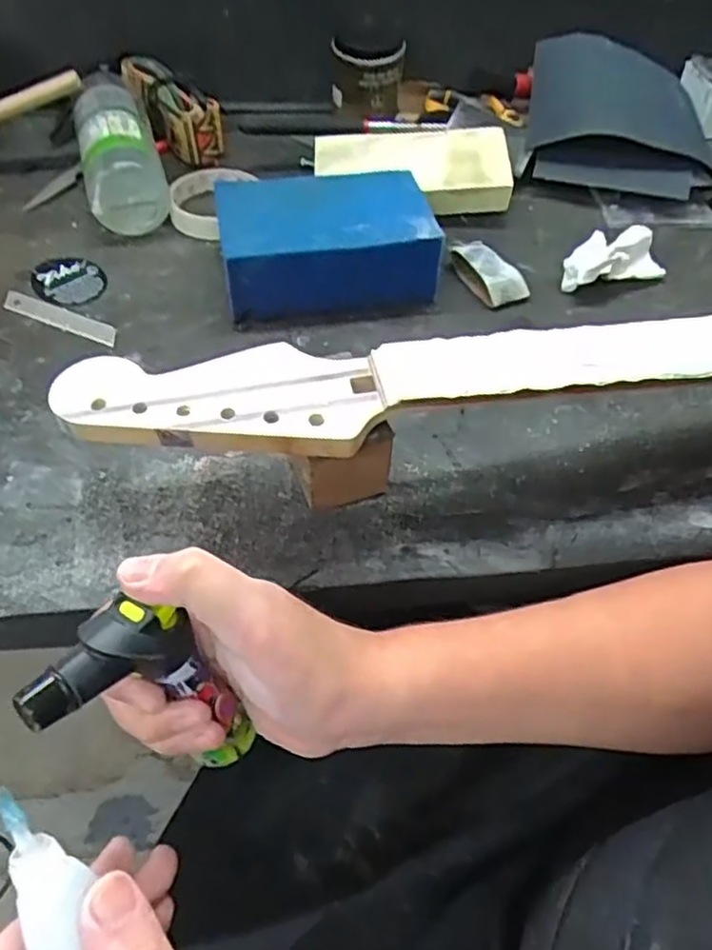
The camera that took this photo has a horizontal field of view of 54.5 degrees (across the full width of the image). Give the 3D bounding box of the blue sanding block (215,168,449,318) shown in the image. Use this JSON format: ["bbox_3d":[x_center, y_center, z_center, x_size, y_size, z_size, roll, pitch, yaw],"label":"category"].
[{"bbox_3d":[-0.024,-0.183,0.541,0.158,0.063,0.115,-7,51,-9],"label":"blue sanding block"}]

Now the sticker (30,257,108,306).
[{"bbox_3d":[-0.228,-0.156,0.550,0.055,0.004,0.061,-10,52,-12],"label":"sticker"}]

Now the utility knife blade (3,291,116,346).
[{"bbox_3d":[-0.224,-0.120,0.523,0.101,0.004,0.021,21,52,14],"label":"utility knife blade"}]

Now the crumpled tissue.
[{"bbox_3d":[0.206,-0.176,0.562,0.092,0.030,0.052,-17,53,-16],"label":"crumpled tissue"}]

